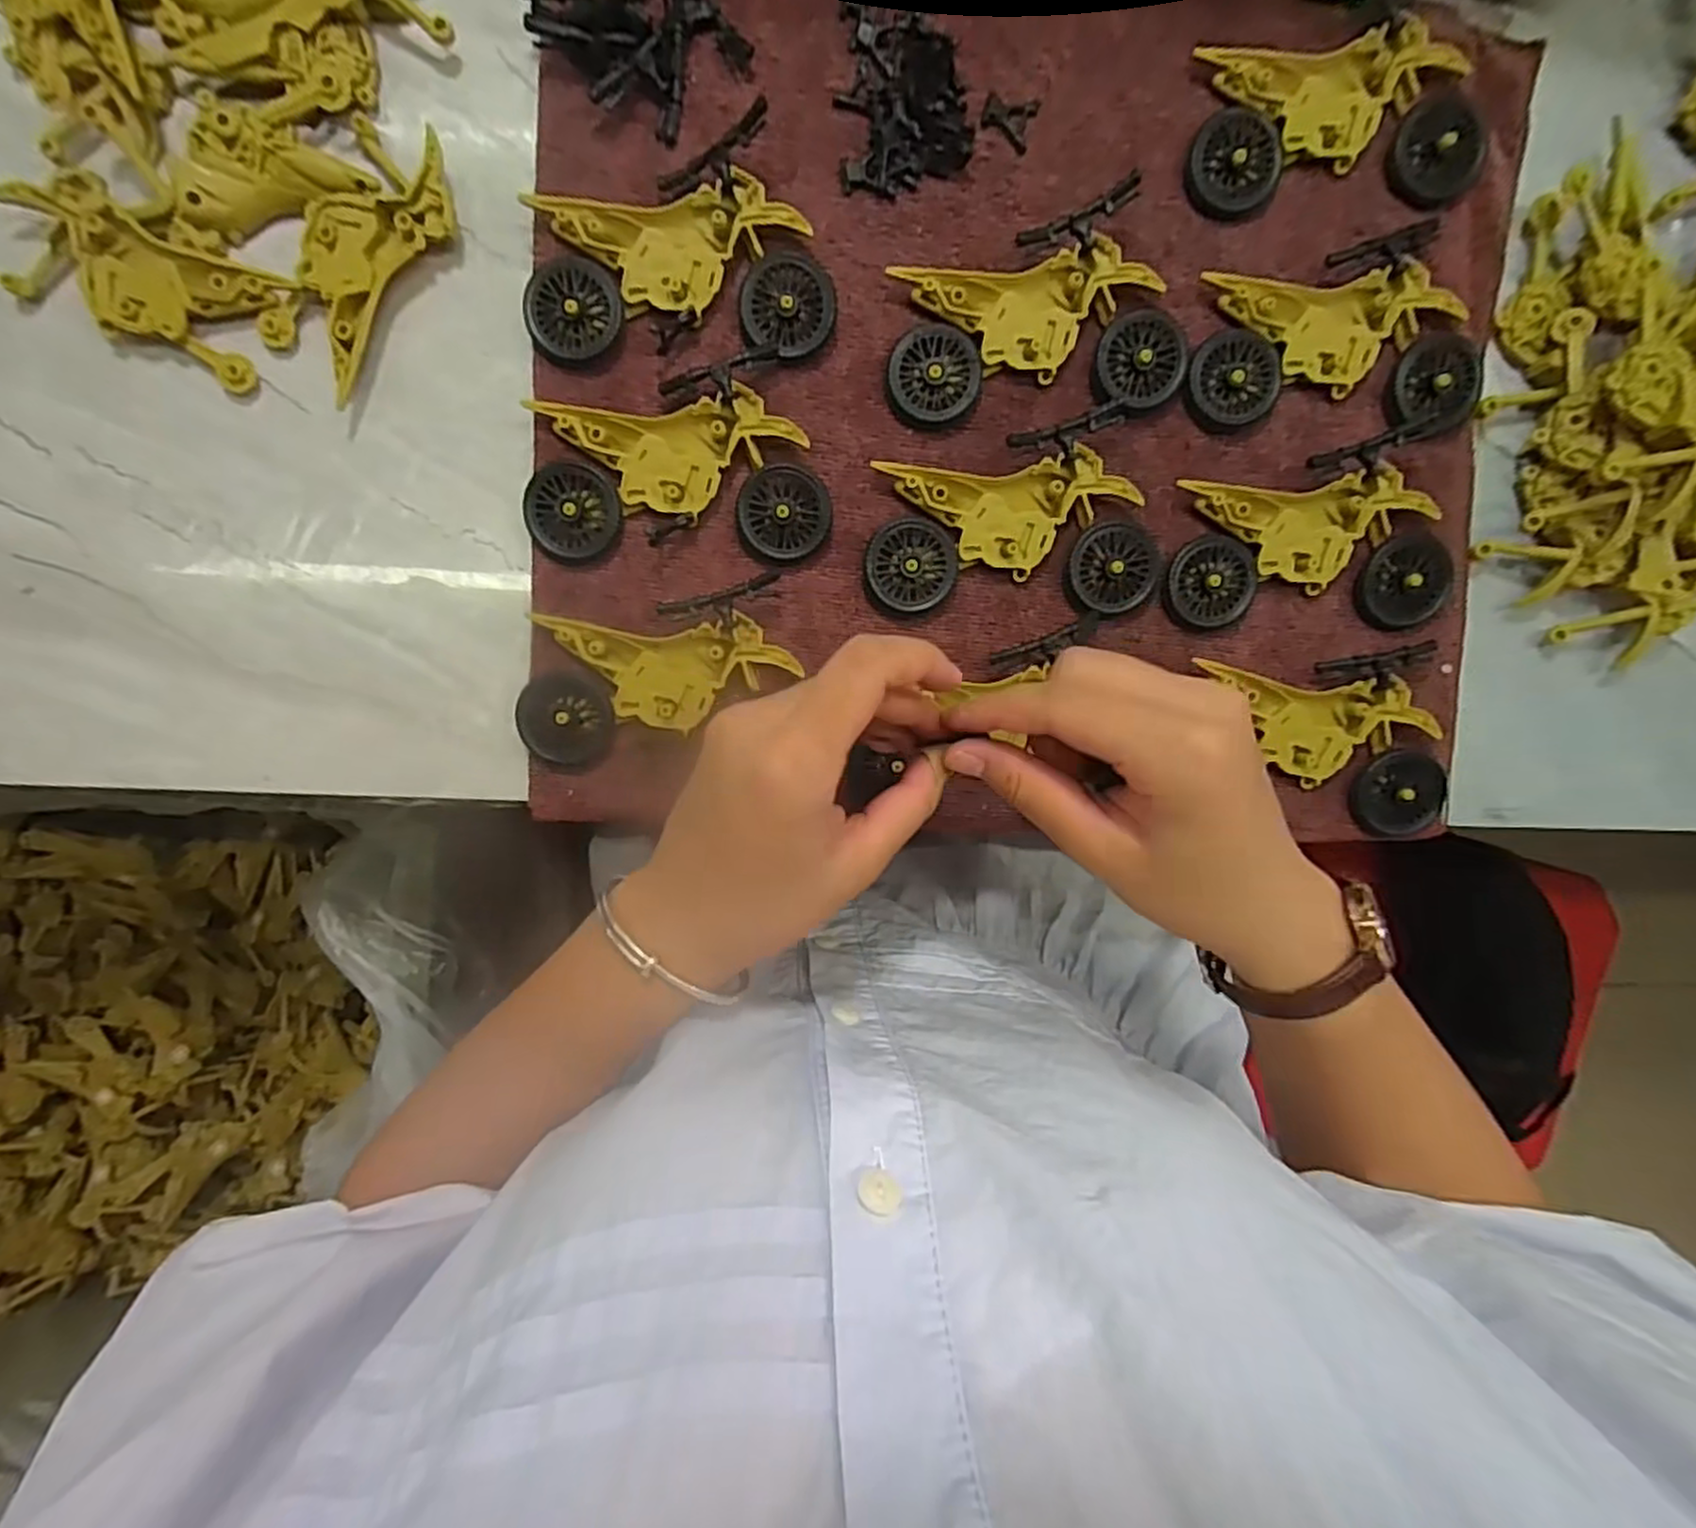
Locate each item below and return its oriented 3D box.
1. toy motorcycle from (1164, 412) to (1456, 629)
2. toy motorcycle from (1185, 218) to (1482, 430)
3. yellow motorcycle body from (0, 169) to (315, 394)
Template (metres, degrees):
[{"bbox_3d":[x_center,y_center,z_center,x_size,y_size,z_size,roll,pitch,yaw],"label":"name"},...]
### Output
[{"bbox_3d":[0.189,-0.091,0.305,0.115,0.016,0.074,-10,96,-2],"label":"toy motorcycle"},{"bbox_3d":[0.196,-0.173,0.301,0.117,0.013,0.069,-6,96,-2],"label":"toy motorcycle"},{"bbox_3d":[-0.266,-0.184,0.281,0.099,0.012,0.047,27,94,-5],"label":"yellow motorcycle body"}]

